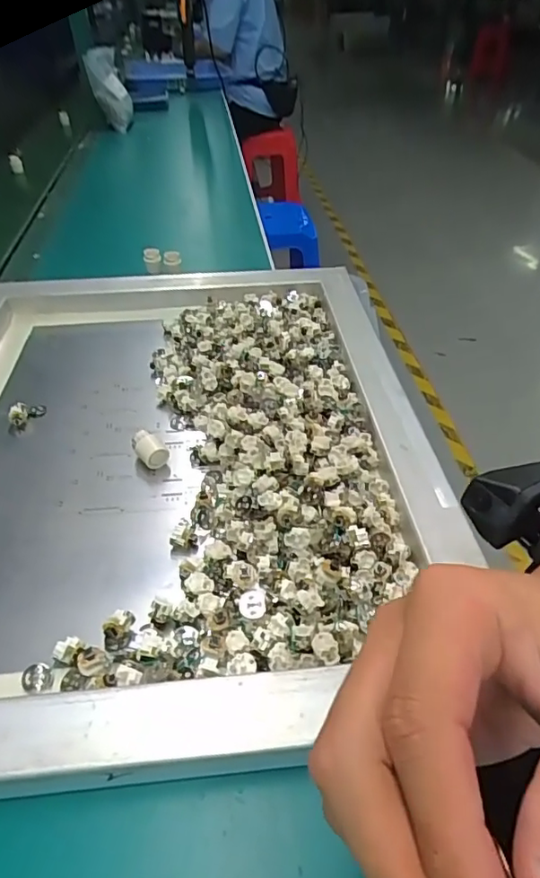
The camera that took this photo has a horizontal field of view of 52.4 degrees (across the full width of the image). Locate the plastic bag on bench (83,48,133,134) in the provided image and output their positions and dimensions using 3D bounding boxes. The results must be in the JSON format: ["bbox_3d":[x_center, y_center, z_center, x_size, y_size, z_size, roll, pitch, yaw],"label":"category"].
[{"bbox_3d":[-0.377,-0.821,1.302,0.082,0.170,0.082,-12,41,-8],"label":"plastic bag on bench"}]

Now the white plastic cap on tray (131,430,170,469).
[{"bbox_3d":[-0.093,0.009,0.428,0.018,0.024,0.030,-29,47,-28],"label":"white plastic cap on tray"}]

